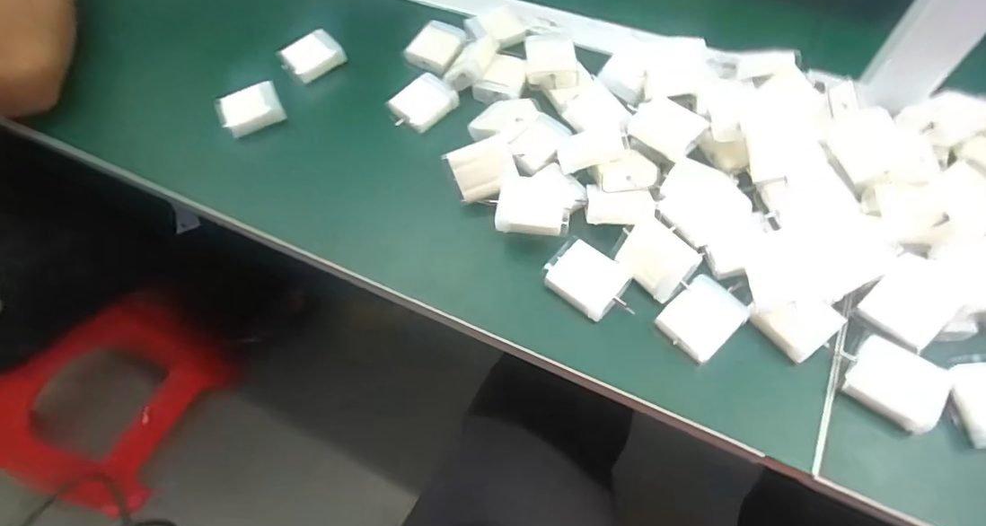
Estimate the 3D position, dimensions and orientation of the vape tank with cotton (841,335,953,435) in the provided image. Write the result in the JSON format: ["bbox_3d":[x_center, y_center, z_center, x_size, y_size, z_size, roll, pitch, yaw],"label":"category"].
[{"bbox_3d":[0.243,0.072,0.320,0.048,0.017,0.041,33,66,20],"label":"vape tank with cotton"}]

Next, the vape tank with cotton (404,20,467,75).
[{"bbox_3d":[-0.050,-0.199,0.487,0.041,0.013,0.050,26,70,6],"label":"vape tank with cotton"}]

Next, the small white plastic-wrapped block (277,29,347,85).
[{"bbox_3d":[-0.165,-0.191,0.486,0.051,0.019,0.041,-38,64,-17],"label":"small white plastic-wrapped block"}]

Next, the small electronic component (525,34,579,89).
[{"bbox_3d":[0.050,-0.171,0.451,0.041,0.017,0.054,-2,59,2],"label":"small electronic component"}]

